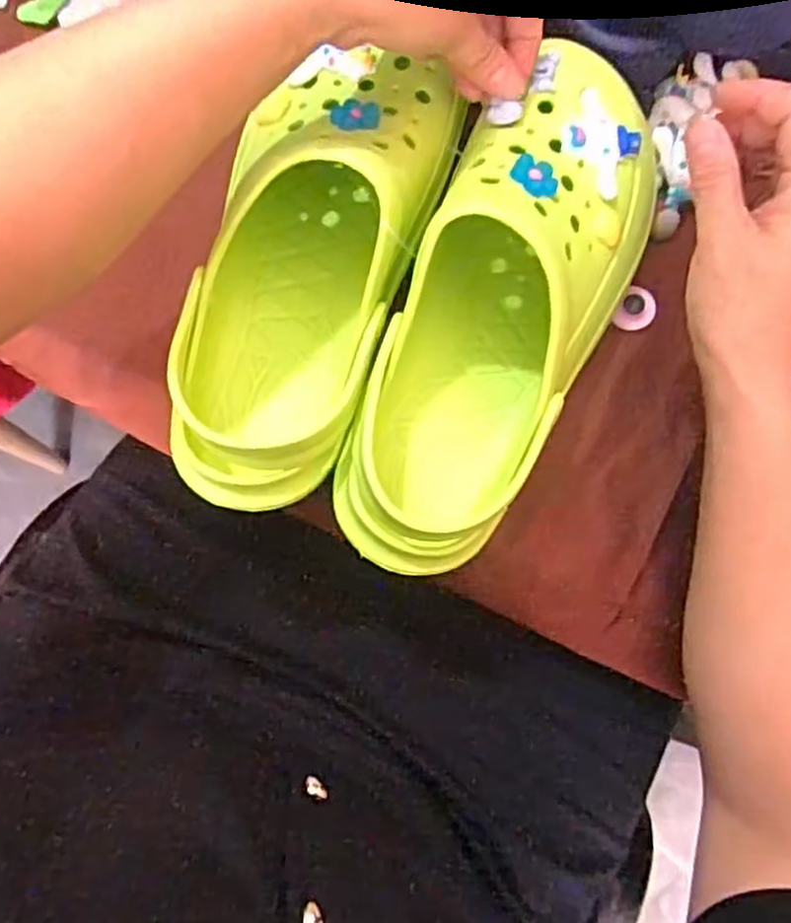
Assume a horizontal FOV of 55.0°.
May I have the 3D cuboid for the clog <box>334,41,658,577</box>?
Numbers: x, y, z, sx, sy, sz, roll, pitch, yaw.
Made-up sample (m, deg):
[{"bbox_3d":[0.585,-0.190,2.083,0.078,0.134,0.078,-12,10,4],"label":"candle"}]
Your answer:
[{"bbox_3d":[0.056,-0.076,0.386,0.099,0.080,0.275,24,89,2],"label":"clog"}]

